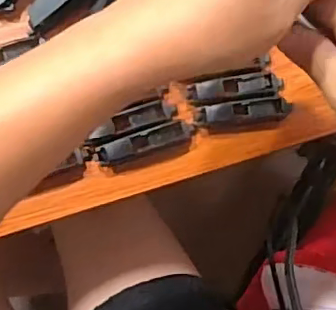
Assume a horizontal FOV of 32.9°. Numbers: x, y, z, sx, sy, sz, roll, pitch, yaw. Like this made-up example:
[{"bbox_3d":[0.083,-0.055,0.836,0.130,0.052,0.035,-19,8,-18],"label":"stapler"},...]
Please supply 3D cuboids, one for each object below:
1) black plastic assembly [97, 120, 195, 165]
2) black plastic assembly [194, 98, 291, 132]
[{"bbox_3d":[-0.015,-0.009,0.416,0.072,0.011,0.016,-20,88,-6],"label":"black plastic assembly"},{"bbox_3d":[0.057,-0.030,0.425,0.072,0.011,0.019,-9,87,-6],"label":"black plastic assembly"}]

